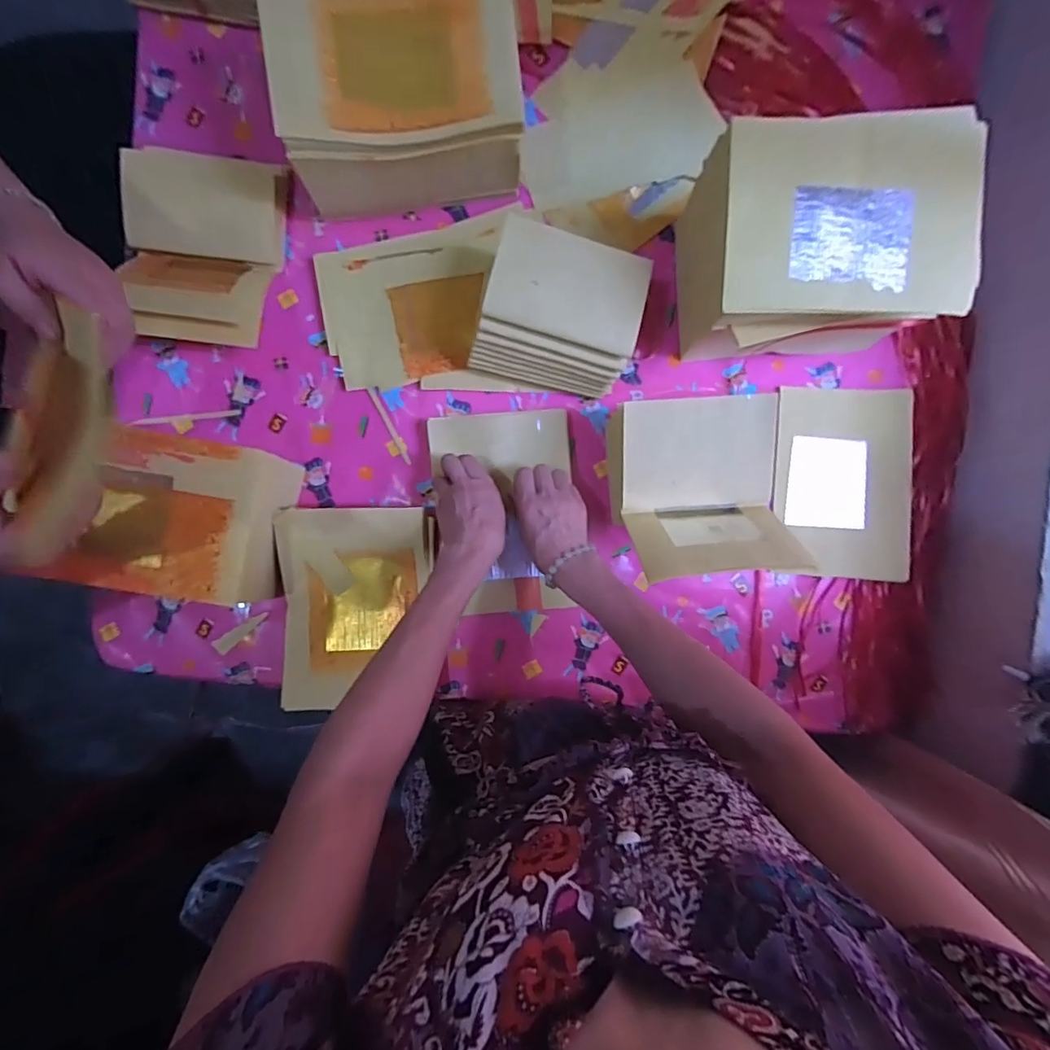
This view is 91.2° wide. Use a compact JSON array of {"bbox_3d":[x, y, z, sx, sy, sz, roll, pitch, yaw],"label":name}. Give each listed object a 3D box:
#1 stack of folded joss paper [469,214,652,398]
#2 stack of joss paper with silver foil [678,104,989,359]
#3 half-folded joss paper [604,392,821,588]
[{"bbox_3d":[0.038,-0.229,0.560,0.166,0.094,0.139,11,91,-2],"label":"stack of folded joss paper"},{"bbox_3d":[0.288,-0.276,0.536,0.255,0.170,0.179,-5,91,-2],"label":"stack of joss paper with silver foil"},{"bbox_3d":[0.186,-0.042,0.515,0.157,0.096,0.172,-4,95,-4],"label":"half-folded joss paper"}]

